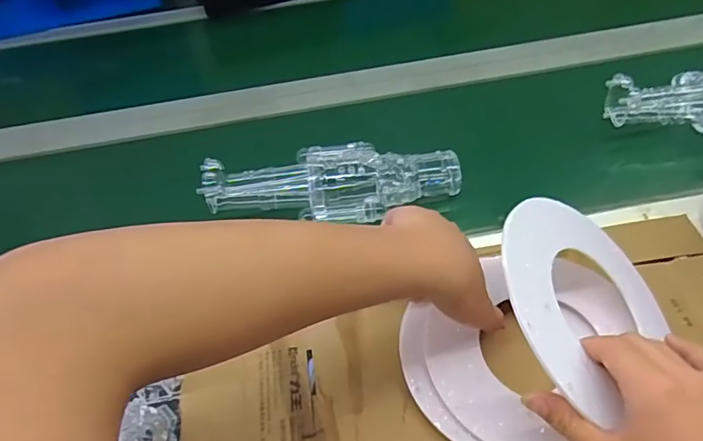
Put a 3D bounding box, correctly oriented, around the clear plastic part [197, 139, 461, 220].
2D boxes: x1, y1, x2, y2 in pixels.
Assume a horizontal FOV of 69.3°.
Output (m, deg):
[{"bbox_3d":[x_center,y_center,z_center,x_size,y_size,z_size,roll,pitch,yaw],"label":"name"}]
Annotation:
[{"bbox_3d":[-0.021,-0.052,0.599,0.295,0.050,0.123,-6,47,0],"label":"clear plastic part"}]

